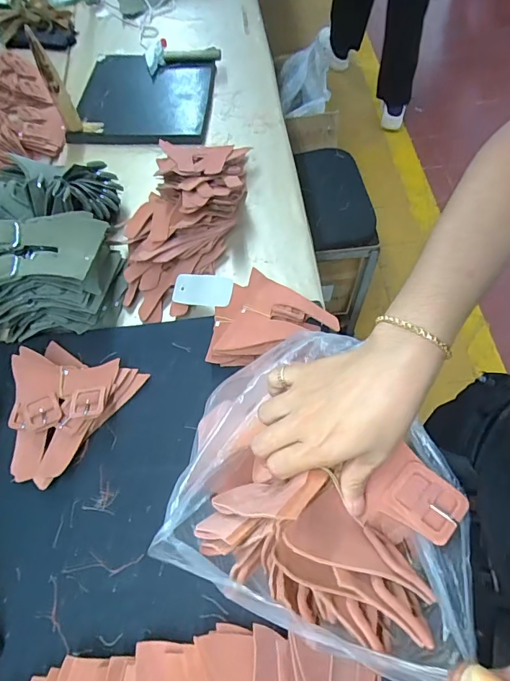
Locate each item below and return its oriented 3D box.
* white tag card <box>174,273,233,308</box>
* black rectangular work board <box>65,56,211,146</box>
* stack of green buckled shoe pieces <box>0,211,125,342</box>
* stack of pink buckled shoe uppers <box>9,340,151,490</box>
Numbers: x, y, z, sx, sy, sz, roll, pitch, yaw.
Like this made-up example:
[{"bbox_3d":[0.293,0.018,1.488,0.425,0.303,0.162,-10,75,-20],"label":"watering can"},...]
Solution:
[{"bbox_3d":[-0.089,-0.085,0.722,0.104,0.007,0.052,6,81,17],"label":"white tag card"},{"bbox_3d":[-0.256,-0.576,1.016,0.306,0.036,0.308,4,62,5],"label":"black rectangular work board"},{"bbox_3d":[-0.336,-0.122,0.687,0.203,0.143,0.190,-9,62,-2],"label":"stack of green buckled shoe pieces"},{"bbox_3d":[-0.288,0.088,0.619,0.161,0.053,0.207,28,67,16],"label":"stack of pink buckled shoe uppers"}]

